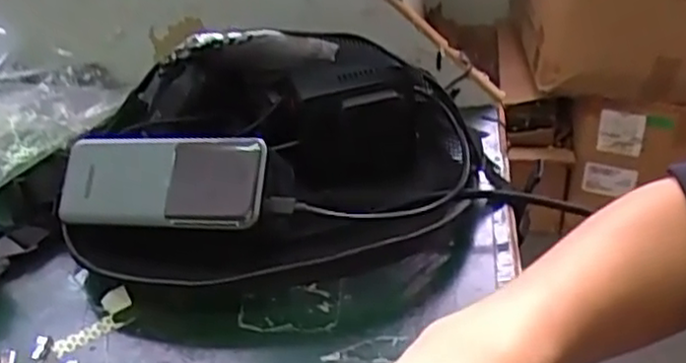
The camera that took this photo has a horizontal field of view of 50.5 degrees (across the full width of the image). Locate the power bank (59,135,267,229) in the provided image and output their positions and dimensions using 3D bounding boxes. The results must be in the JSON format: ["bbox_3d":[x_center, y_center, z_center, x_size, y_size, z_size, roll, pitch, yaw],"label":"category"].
[{"bbox_3d":[-0.109,-0.001,0.426,0.133,0.016,0.054,1,72,17],"label":"power bank"}]

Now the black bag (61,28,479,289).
[{"bbox_3d":[-0.041,-0.016,0.449,0.236,0.113,0.165,-4,33,2],"label":"black bag"}]

